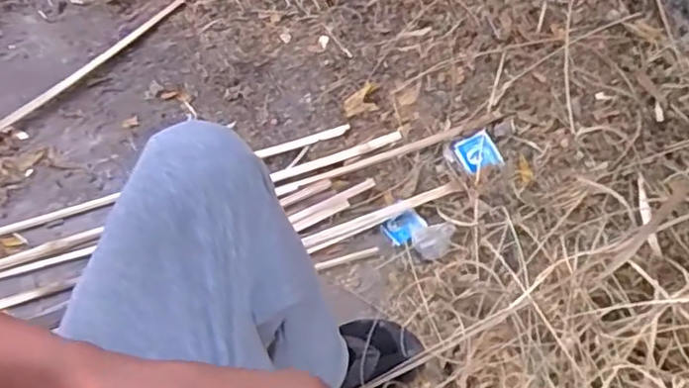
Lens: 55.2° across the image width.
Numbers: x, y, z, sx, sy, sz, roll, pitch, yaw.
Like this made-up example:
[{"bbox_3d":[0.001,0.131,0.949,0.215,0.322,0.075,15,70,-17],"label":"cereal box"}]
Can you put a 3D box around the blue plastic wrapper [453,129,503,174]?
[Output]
[{"bbox_3d":[0.213,-0.064,1.047,0.058,0.013,0.064,-24,62,-12],"label":"blue plastic wrapper"}]

